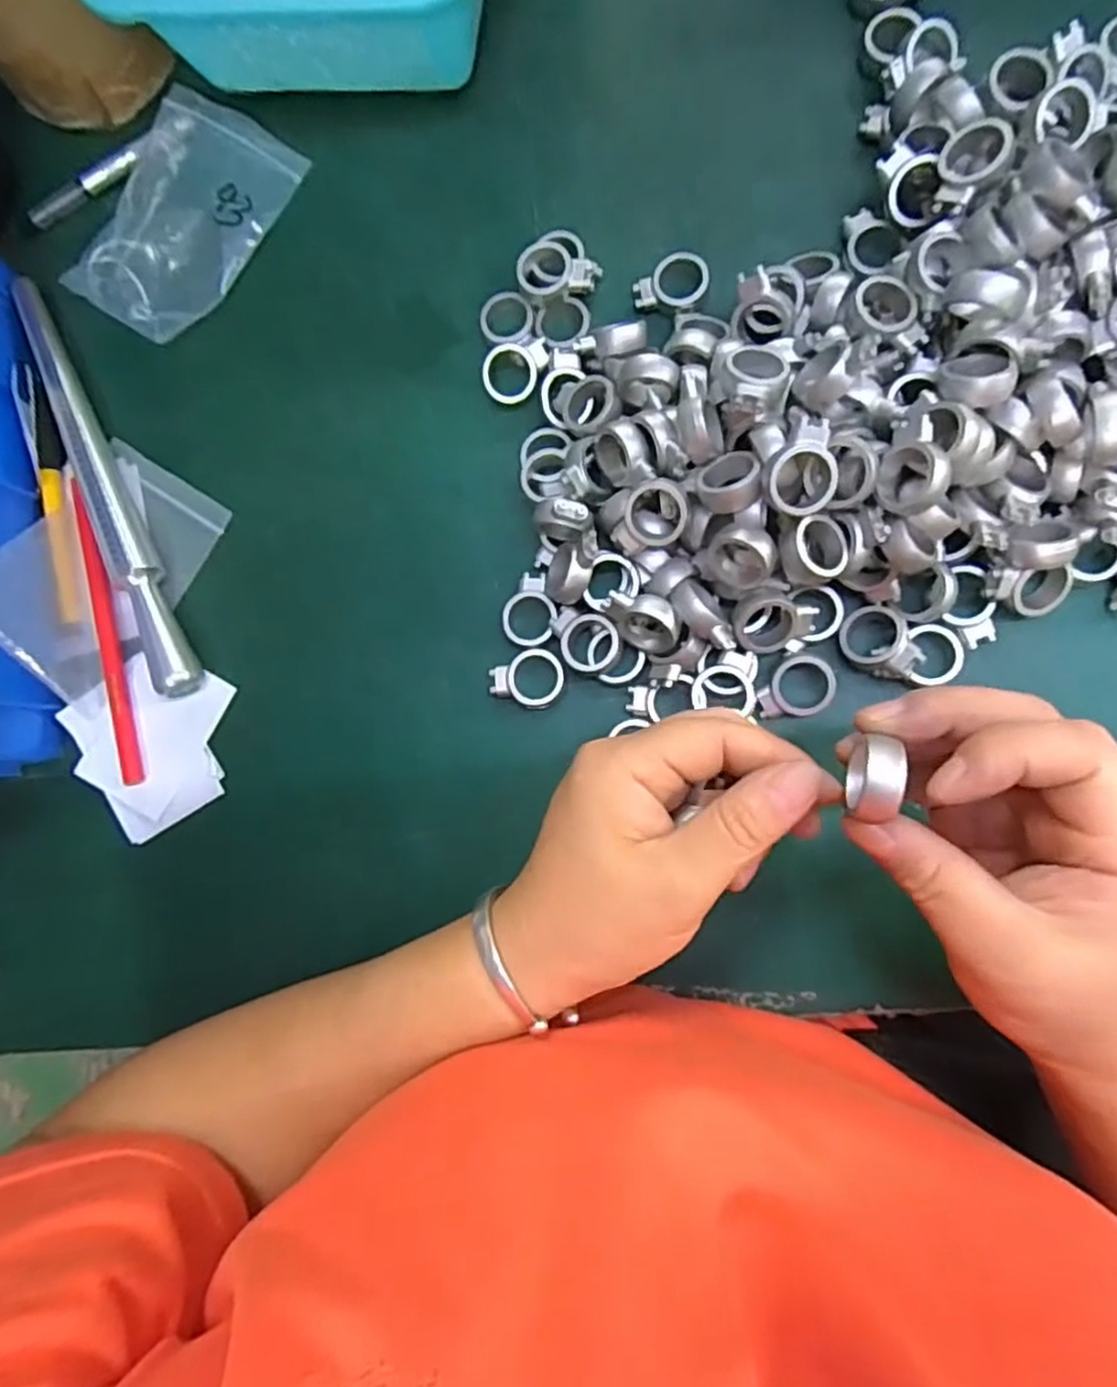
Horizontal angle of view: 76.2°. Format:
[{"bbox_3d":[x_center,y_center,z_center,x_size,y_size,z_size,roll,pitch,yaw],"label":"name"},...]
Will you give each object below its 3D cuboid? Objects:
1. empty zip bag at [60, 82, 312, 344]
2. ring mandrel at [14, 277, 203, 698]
[{"bbox_3d":[-0.193,-0.245,0.367,0.081,0.015,0.123,34,91,9],"label":"empty zip bag"},{"bbox_3d":[-0.229,-0.107,0.356,0.018,0.020,0.235,-27,82,6],"label":"ring mandrel"}]

